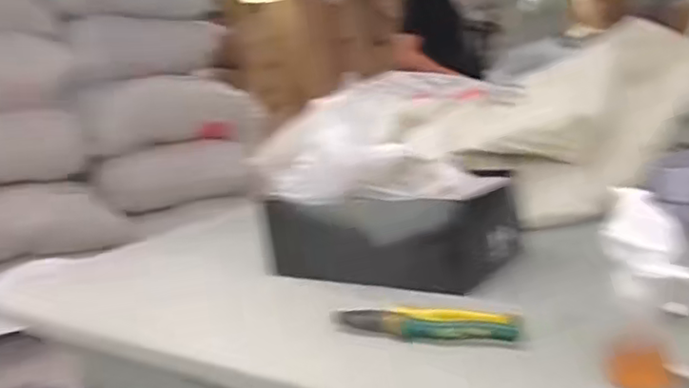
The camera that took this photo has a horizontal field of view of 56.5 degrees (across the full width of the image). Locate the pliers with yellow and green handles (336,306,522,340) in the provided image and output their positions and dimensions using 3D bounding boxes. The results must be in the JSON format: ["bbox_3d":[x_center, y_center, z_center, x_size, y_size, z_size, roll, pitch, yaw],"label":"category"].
[{"bbox_3d":[0.085,0.131,0.659,0.191,0.017,0.050,-3,12,22],"label":"pliers with yellow and green handles"}]

